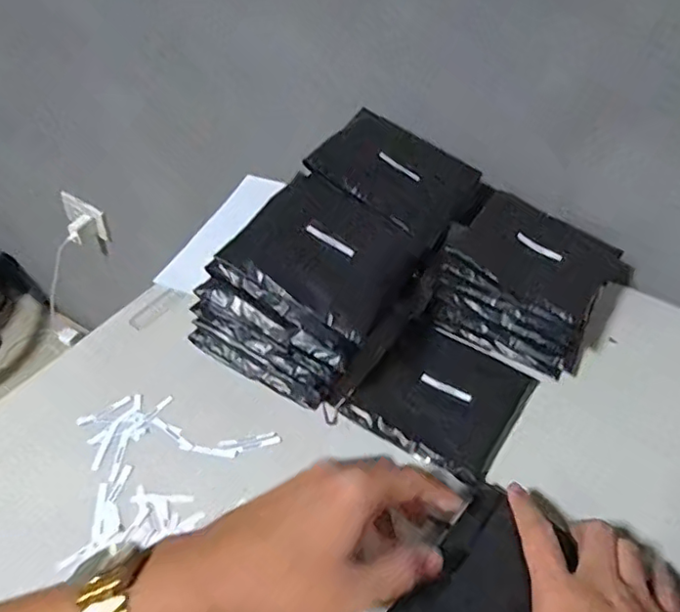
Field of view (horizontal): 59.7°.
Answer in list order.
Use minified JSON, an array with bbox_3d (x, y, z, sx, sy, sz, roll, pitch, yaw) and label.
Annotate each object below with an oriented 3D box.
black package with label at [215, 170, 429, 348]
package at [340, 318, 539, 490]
[{"bbox_3d":[-0.011,-0.041,0.490,0.133,0.031,0.134,36,52,3],"label":"black package with label"},{"bbox_3d":[0.087,0.076,0.505,0.123,0.012,0.129,25,48,21],"label":"package"}]

